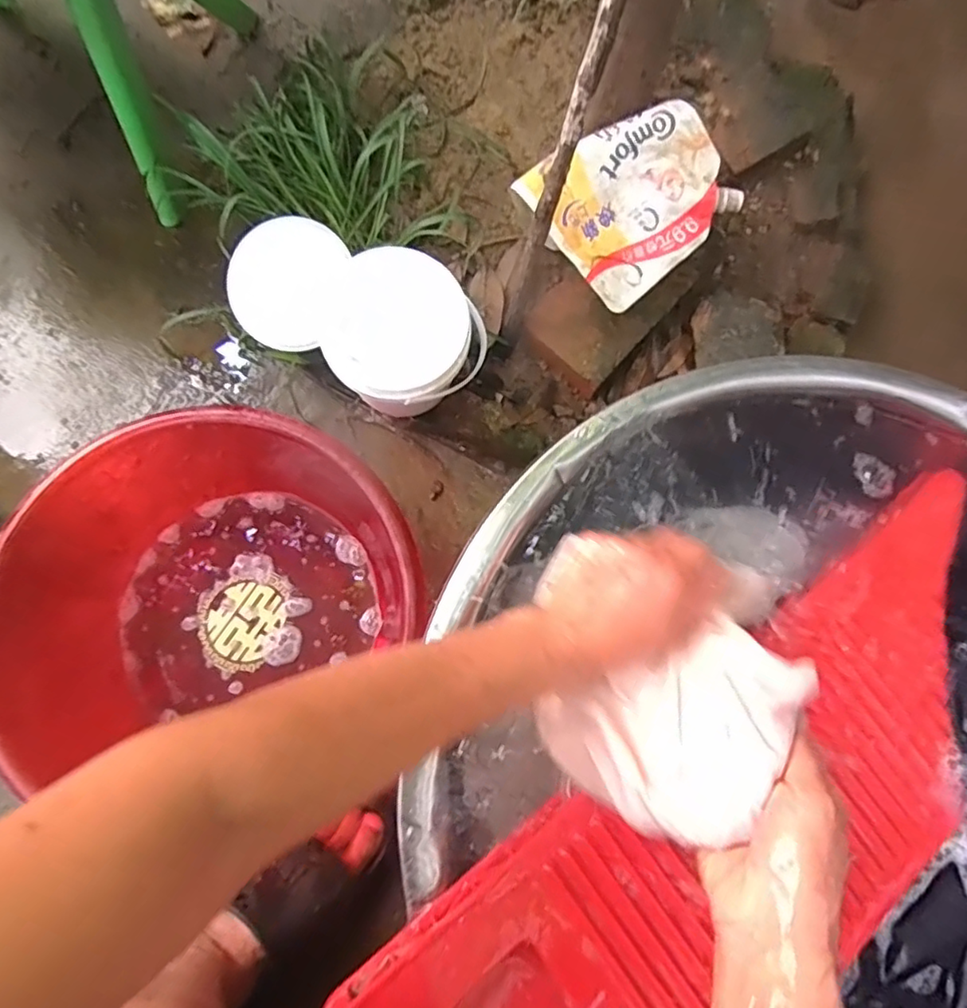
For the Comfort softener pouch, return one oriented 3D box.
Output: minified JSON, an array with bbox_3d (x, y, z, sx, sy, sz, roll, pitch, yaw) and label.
[{"bbox_3d":[0.147,-0.299,0.591,0.174,0.024,0.153,-36,105,6],"label":"Comfort softener pouch"}]

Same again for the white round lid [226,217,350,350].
[{"bbox_3d":[-0.191,-0.212,0.573,0.121,0.013,0.120,0,89,19],"label":"white round lid"}]

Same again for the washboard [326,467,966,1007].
[{"bbox_3d":[0.190,0.232,0.424,0.613,0.028,0.204,-35,80,-17],"label":"washboard"}]

